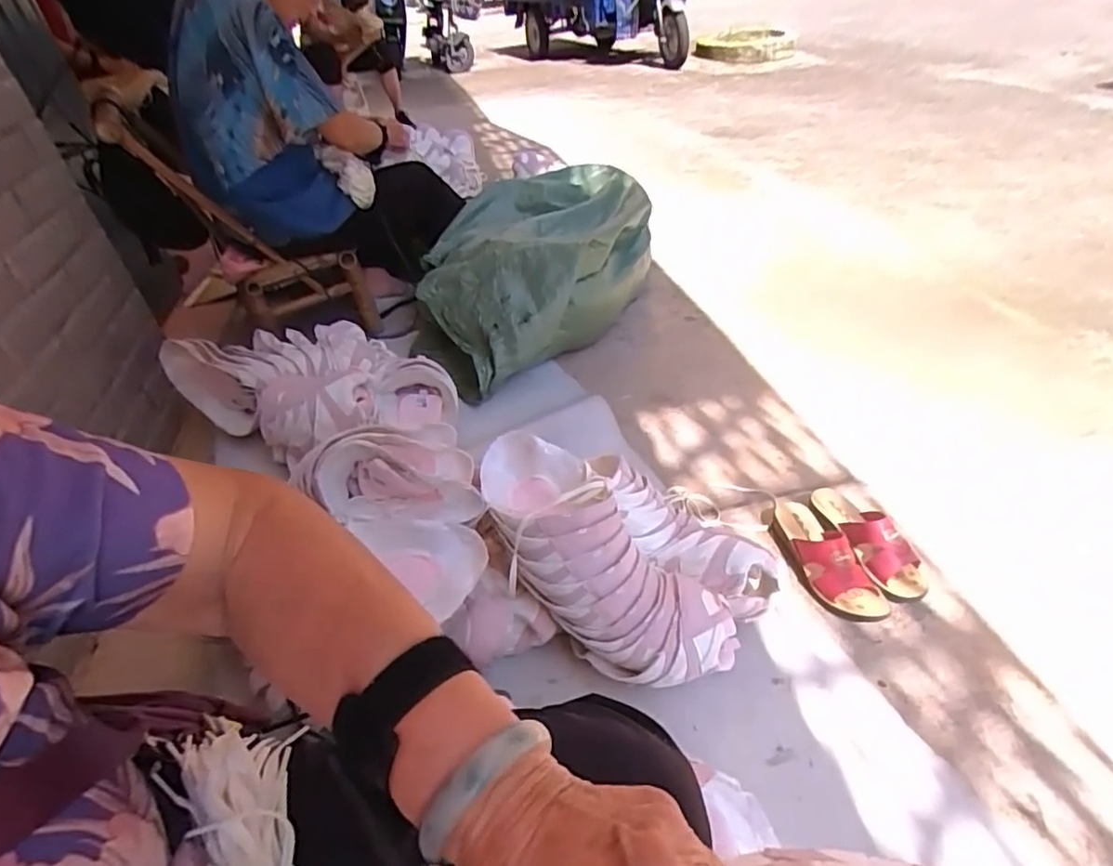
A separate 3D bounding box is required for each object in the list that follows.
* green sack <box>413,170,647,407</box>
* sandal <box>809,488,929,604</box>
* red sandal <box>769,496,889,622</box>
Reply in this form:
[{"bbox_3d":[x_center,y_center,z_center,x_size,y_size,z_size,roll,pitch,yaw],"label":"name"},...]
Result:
[{"bbox_3d":[-0.059,-0.394,1.477,0.506,0.305,0.703,7,42,16],"label":"green sack"},{"bbox_3d":[0.497,0.168,0.961,0.074,0.078,0.223,-16,42,-15],"label":"sandal"},{"bbox_3d":[0.418,0.184,0.936,0.088,0.091,0.232,-12,41,-11],"label":"red sandal"}]

